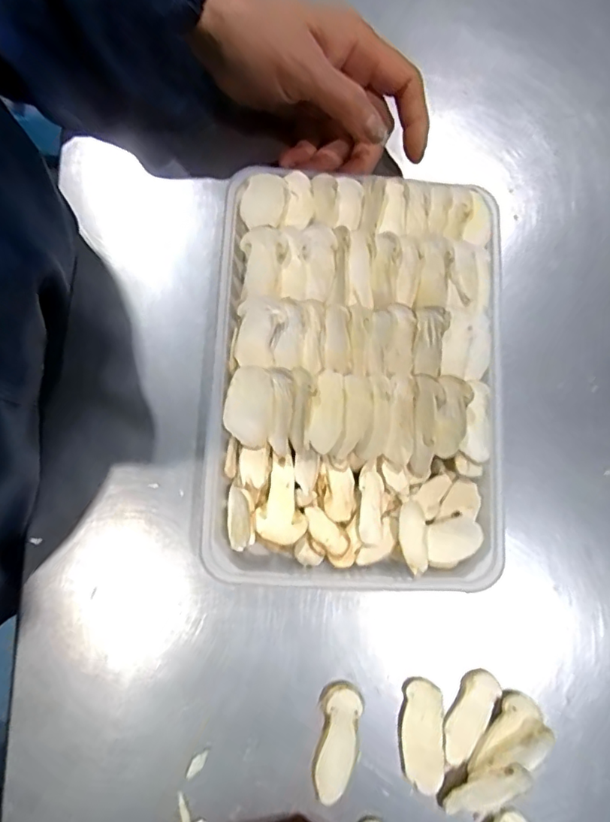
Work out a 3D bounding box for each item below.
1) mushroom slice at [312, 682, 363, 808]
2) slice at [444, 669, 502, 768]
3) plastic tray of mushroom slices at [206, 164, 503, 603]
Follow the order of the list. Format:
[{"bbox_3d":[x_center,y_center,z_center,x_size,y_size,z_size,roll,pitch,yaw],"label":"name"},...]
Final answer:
[{"bbox_3d":[0.017,0.176,0.277,0.022,0.004,0.057,8,80,-2],"label":"mushroom slice"},{"bbox_3d":[0.088,0.165,0.281,0.021,0.004,0.049,29,80,1],"label":"slice"},{"bbox_3d":[0.029,-0.019,0.295,0.161,0.031,0.227,3,80,-1],"label":"plastic tray of mushroom slices"}]

